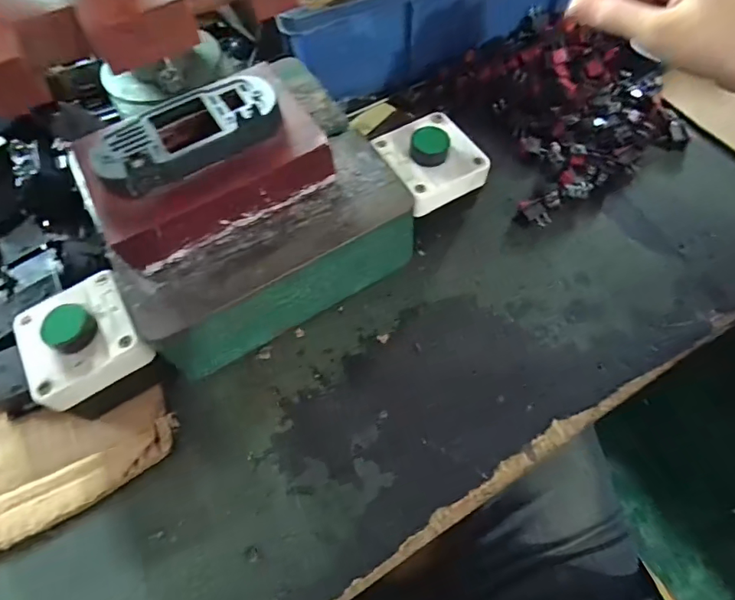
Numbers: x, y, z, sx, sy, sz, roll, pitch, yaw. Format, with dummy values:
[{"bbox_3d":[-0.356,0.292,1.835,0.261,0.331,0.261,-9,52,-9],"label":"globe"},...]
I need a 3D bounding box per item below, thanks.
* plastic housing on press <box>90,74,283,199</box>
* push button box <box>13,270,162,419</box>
[{"bbox_3d":[-0.108,-0.103,0.282,0.110,0.016,0.055,-26,65,-10],"label":"plastic housing on press"},{"bbox_3d":[-0.175,0.033,0.304,0.068,0.061,0.081,-29,65,-11],"label":"push button box"}]

